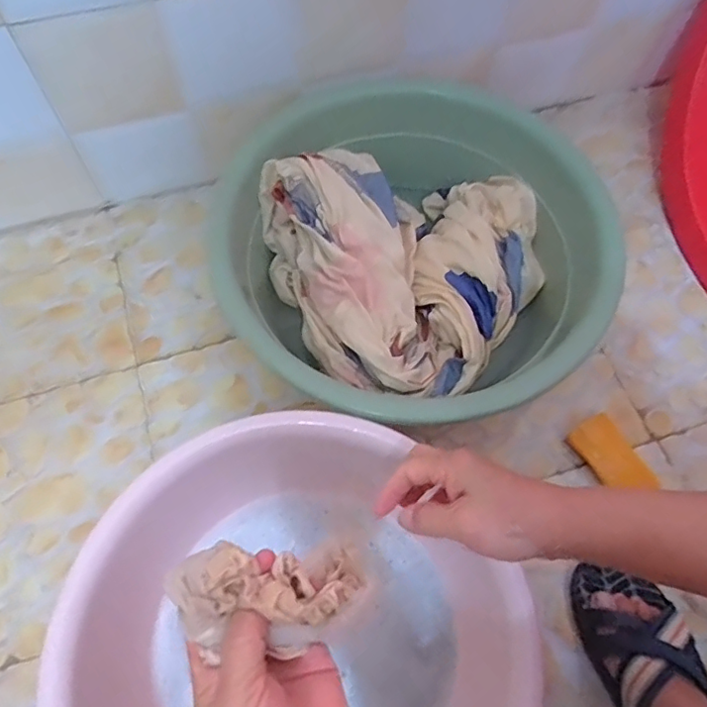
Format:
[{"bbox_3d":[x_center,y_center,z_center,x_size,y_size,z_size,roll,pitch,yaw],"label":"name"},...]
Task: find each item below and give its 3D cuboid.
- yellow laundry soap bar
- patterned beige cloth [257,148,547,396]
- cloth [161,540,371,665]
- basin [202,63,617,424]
[{"bbox_3d":[0.318,0.130,0.688,0.052,0.028,0.102,-26,68,-14],"label":"yellow laundry soap bar"},{"bbox_3d":[0.072,-0.101,0.668,0.330,0.113,0.283,-8,65,-6],"label":"patterned beige cloth"},{"bbox_3d":[-0.048,0.137,0.312,0.106,0.037,0.054,-1,65,-1],"label":"cloth"},{"bbox_3d":[0.073,-0.105,0.672,0.418,0.154,0.406,1,65,-2],"label":"basin"}]

